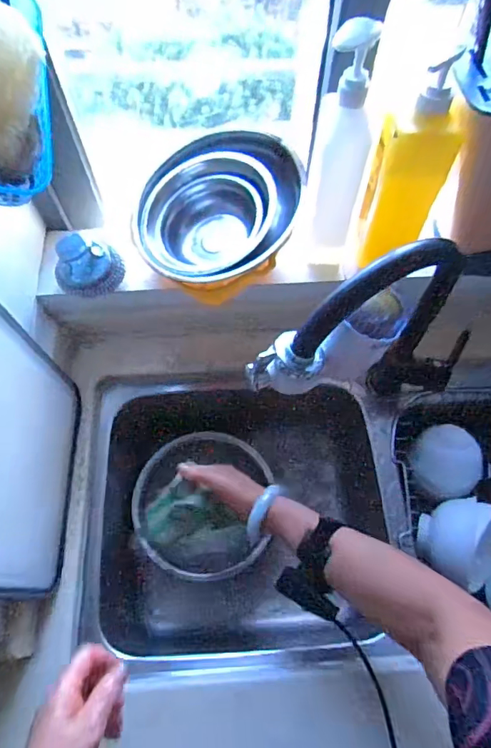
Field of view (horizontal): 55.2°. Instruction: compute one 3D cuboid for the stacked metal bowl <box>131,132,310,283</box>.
[{"bbox_3d":[-0.027,-0.201,0.621,0.218,0.095,0.211,-5,72,15],"label":"stacked metal bowl"}]

